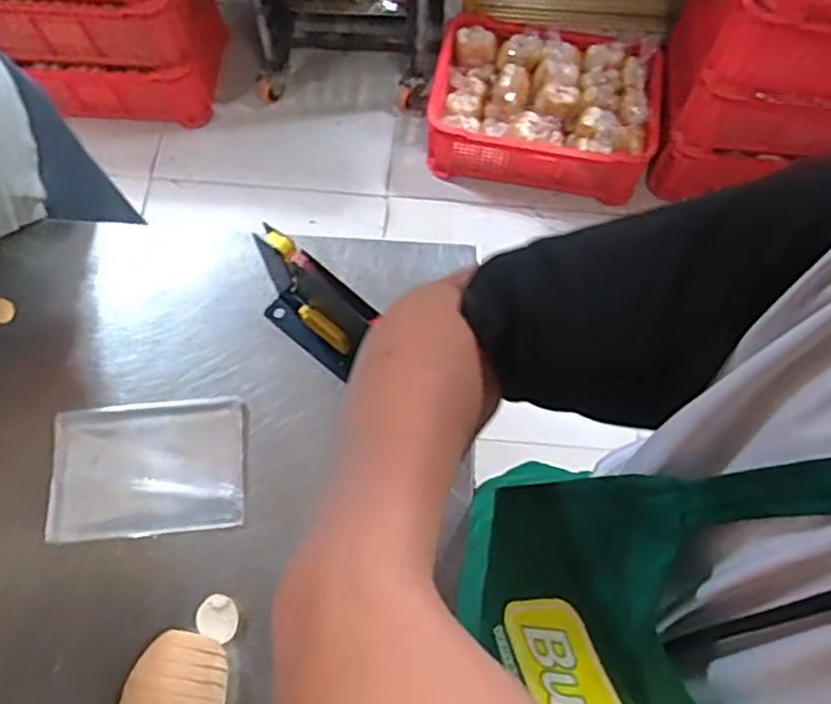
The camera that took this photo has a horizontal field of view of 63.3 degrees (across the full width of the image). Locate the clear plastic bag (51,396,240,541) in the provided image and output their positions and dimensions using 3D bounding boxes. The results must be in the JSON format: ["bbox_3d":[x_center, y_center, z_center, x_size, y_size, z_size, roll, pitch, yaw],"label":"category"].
[{"bbox_3d":[-0.265,0.112,0.670,0.182,0.013,0.132,-5,69,-2],"label":"clear plastic bag"}]

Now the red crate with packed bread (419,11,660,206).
[{"bbox_3d":[0.295,-0.582,1.596,0.512,0.173,0.336,10,69,4],"label":"red crate with packed bread"}]

